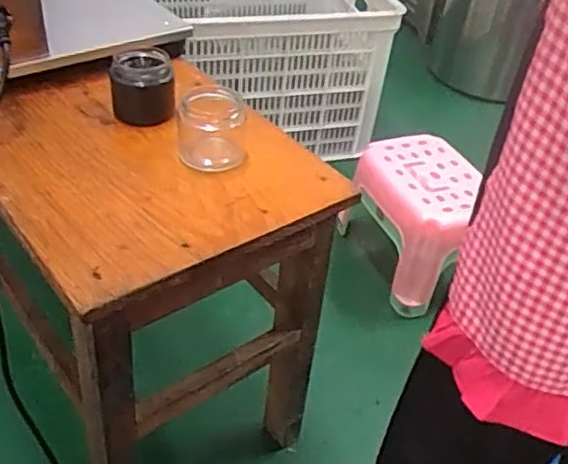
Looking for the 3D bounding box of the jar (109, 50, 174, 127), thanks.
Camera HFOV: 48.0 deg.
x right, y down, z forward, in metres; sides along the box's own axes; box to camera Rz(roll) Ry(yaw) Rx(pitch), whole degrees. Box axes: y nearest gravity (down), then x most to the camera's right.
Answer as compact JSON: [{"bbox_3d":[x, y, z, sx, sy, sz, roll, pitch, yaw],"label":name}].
[{"bbox_3d":[-0.151,-0.156,0.686,0.065,0.065,0.057,-2,41,-9],"label":"jar"}]

